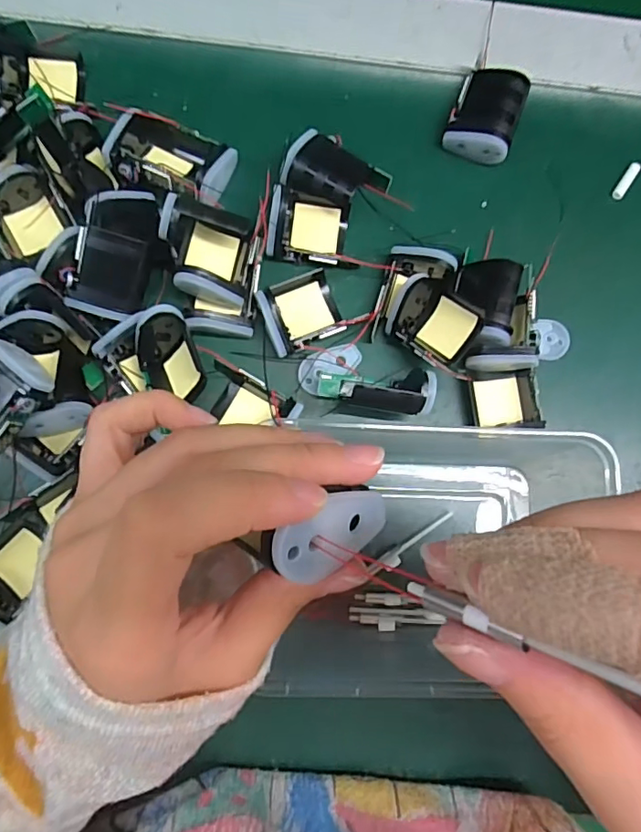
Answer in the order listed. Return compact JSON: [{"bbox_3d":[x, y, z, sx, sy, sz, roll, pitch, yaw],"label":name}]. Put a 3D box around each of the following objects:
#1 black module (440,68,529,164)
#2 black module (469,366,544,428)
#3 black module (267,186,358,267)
[{"bbox_3d":[0.091,-0.166,0.297,0.036,0.023,0.041,18,83,-2],"label":"black module"},{"bbox_3d":[0.098,-0.008,0.285,0.034,0.015,0.030,-4,84,-4],"label":"black module"},{"bbox_3d":[-0.004,-0.099,0.286,0.046,0.019,0.033,4,84,-4],"label":"black module"}]

